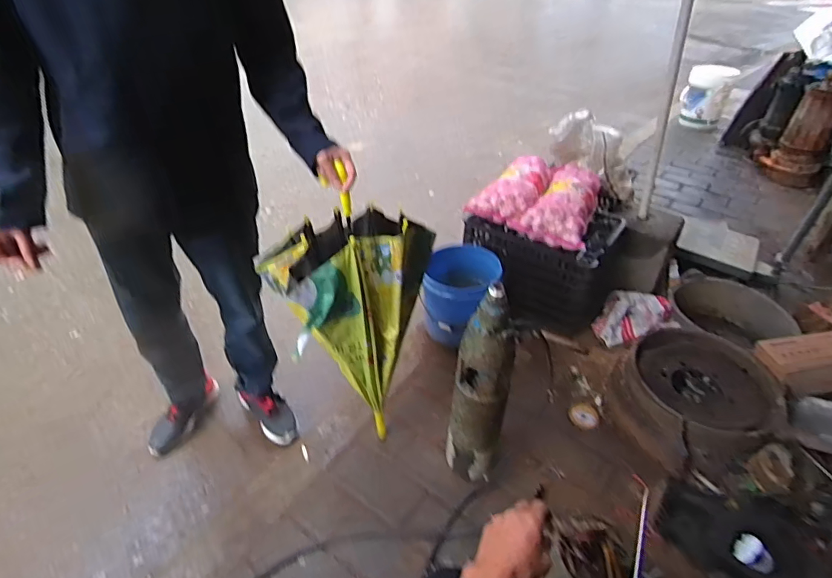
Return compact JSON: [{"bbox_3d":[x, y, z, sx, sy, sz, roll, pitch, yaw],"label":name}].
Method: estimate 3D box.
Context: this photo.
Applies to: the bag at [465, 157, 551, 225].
[{"bbox_3d":[0.355,-0.371,1.718,0.211,0.108,0.388,22,42,22],"label":"bag"}]

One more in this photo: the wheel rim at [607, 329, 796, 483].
[{"bbox_3d":[0.775,0.299,1.340,0.401,0.156,0.410,29,44,29],"label":"wheel rim"}]

